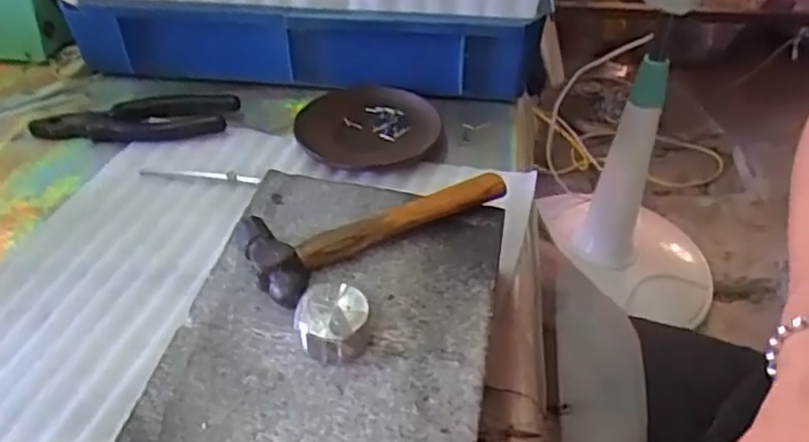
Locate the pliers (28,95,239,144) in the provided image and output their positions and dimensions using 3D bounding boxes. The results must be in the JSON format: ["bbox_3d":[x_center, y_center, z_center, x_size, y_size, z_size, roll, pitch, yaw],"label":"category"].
[{"bbox_3d":[-0.226,-0.087,0.568,0.163,0.014,0.055,-6,42,-7],"label":"pliers"}]

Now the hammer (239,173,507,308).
[{"bbox_3d":[-0.018,-0.007,0.383,0.152,0.018,0.061,-28,48,-28],"label":"hammer"}]

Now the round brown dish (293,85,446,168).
[{"bbox_3d":[-0.027,-0.079,0.549,0.113,0.019,0.113,0,41,0],"label":"round brown dish"}]

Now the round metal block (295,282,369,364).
[{"bbox_3d":[-0.034,0.048,0.322,0.033,0.022,0.033,0,41,0],"label":"round metal block"}]

